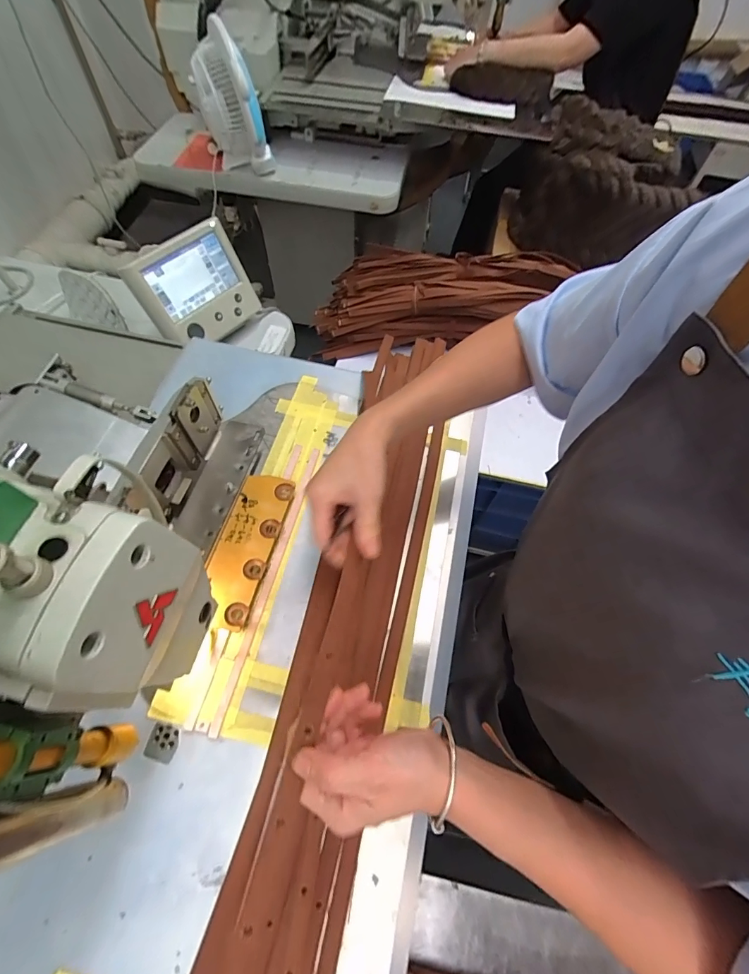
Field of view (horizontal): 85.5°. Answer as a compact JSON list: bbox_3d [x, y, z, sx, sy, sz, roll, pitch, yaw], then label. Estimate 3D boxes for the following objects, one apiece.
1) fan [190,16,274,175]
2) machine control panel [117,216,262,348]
[{"bbox_3d":[-0.363,-0.973,1.029,0.153,0.244,0.209,-12,63,-9],"label":"fan"},{"bbox_3d":[-0.315,-0.353,0.727,0.032,0.171,0.201,21,57,39],"label":"machine control panel"}]

